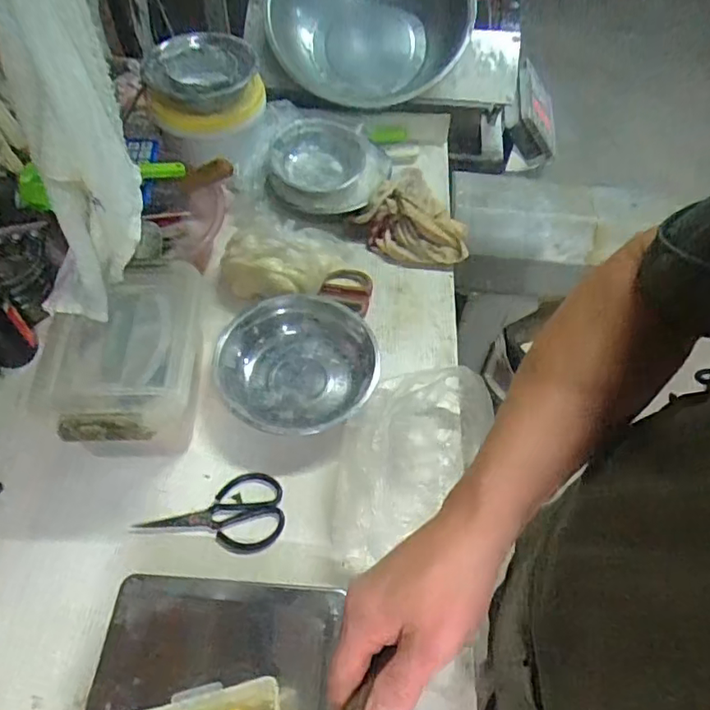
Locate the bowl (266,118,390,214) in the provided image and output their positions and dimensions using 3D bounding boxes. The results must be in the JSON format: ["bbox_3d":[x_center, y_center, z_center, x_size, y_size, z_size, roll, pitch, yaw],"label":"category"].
[{"bbox_3d":[-0.045,-0.324,0.987,0.201,0.083,0.201,1,55,-1],"label":"bowl"}]

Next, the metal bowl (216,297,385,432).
[{"bbox_3d":[-0.075,0.016,0.797,0.224,0.064,0.205,1,55,-1],"label":"metal bowl"}]

